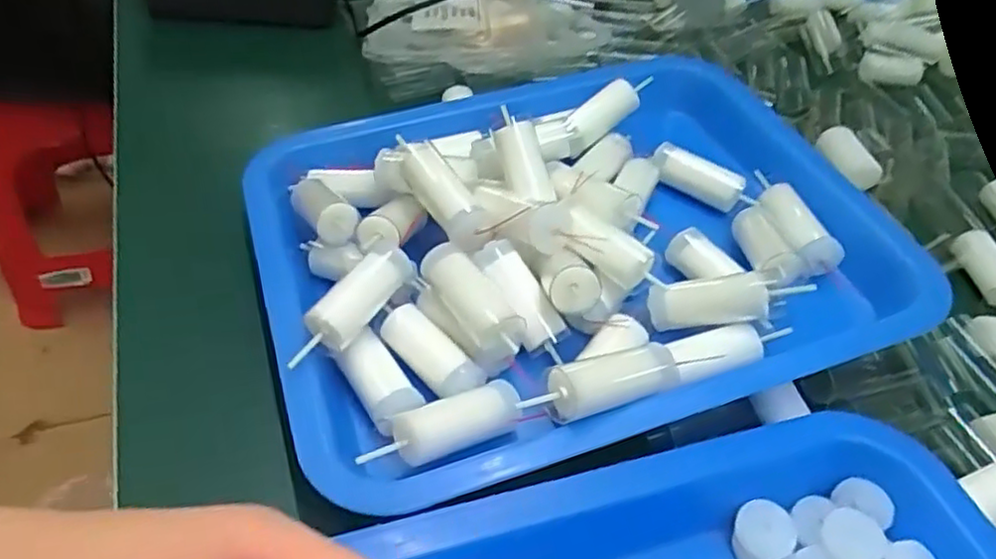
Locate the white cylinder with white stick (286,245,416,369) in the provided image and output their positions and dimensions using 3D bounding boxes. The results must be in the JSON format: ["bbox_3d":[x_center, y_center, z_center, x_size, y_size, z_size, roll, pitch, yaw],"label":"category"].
[{"bbox_3d":[-0.061,0.013,0.285,0.020,0.022,0.067,32,51,22],"label":"white cylinder with white stick"}]

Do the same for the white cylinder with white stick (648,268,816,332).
[{"bbox_3d":[0.098,0.009,0.295,0.064,0.016,0.015,-9,42,16],"label":"white cylinder with white stick"}]

